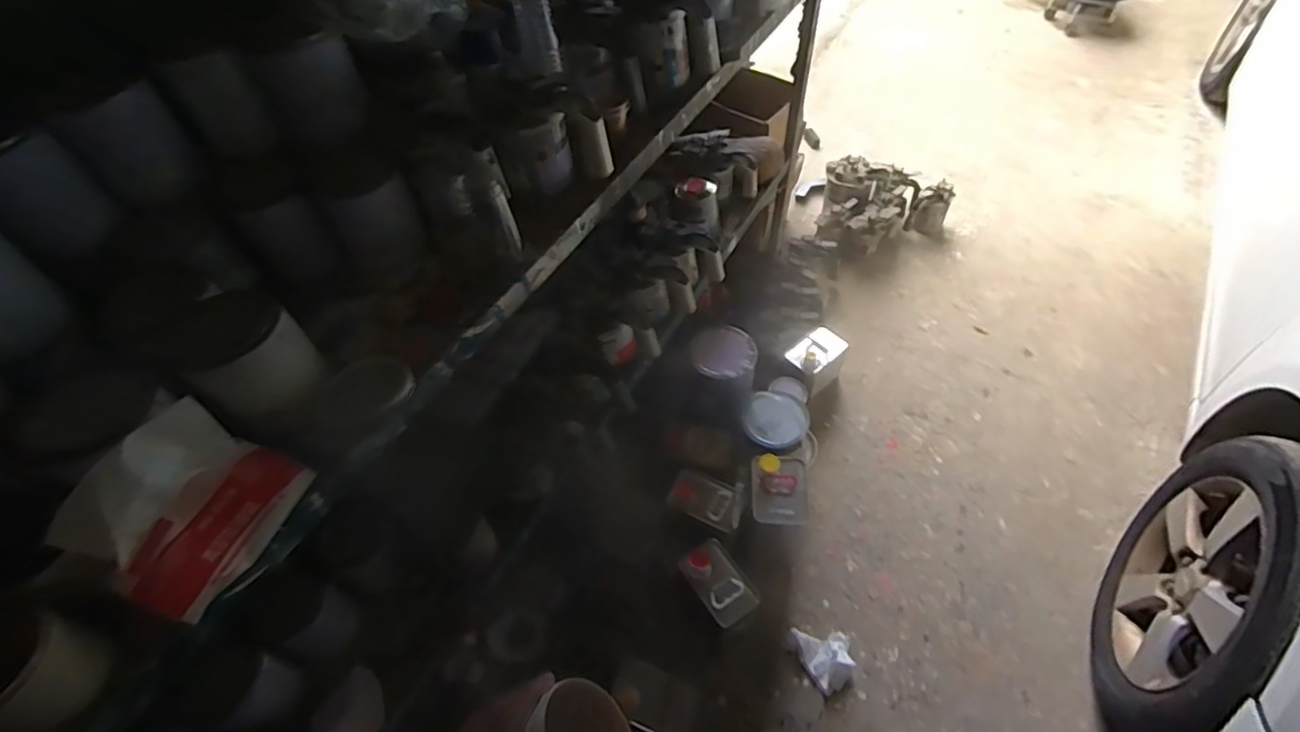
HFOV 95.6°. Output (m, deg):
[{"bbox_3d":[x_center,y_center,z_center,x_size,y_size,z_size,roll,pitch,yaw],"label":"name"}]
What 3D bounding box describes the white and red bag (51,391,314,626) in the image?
[{"bbox_3d":[-0.402,0.124,0.515,0.025,0.139,0.144,-14,40,48],"label":"white and red bag"}]

